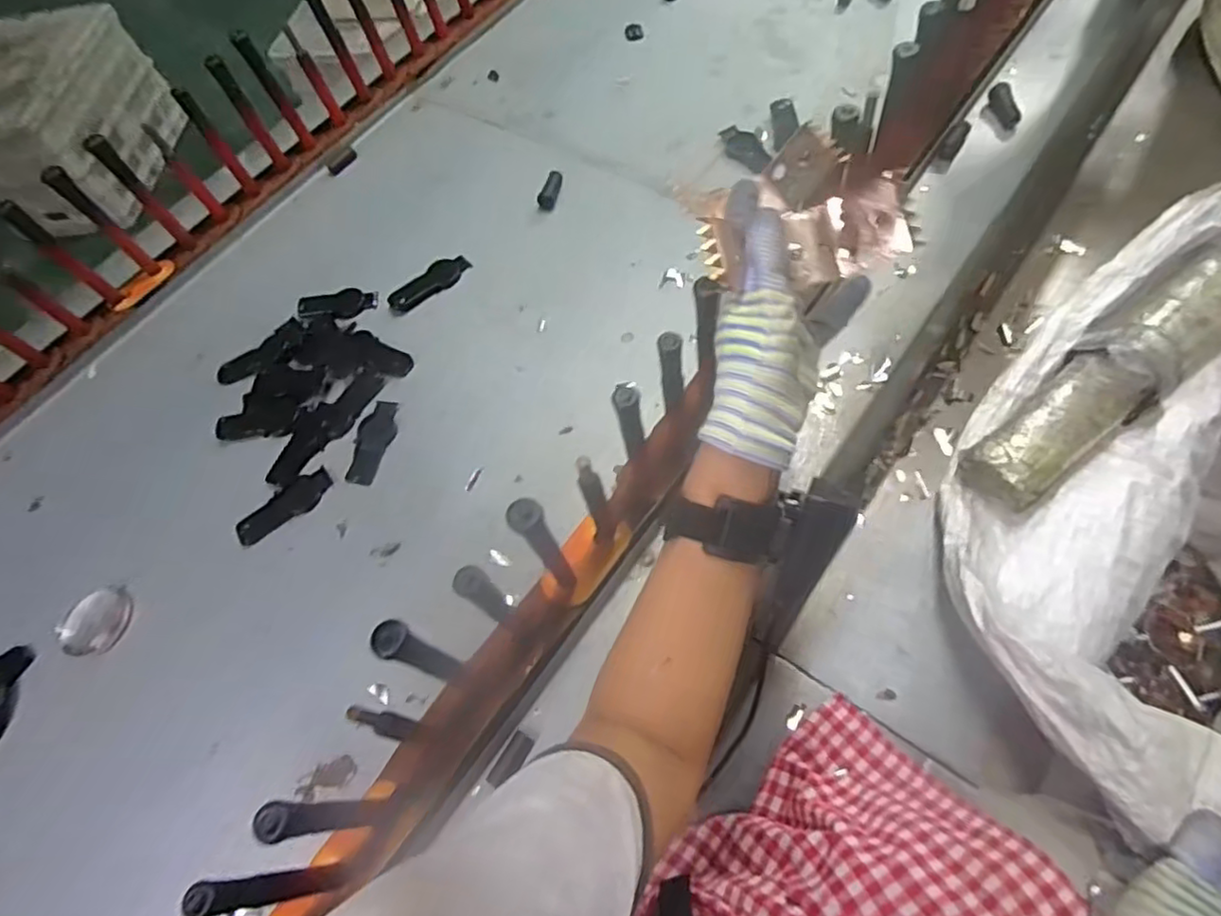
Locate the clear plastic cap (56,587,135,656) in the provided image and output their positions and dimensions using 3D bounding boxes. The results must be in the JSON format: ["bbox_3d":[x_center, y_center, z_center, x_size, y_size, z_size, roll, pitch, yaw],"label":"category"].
[{"bbox_3d":[-0.482,0.151,0.609,0.060,0.017,0.065,-1,58,2],"label":"clear plastic cap"}]

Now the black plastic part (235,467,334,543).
[{"bbox_3d":[-0.315,0.046,0.630,0.096,0.014,0.036,-32,62,-17],"label":"black plastic part"}]

